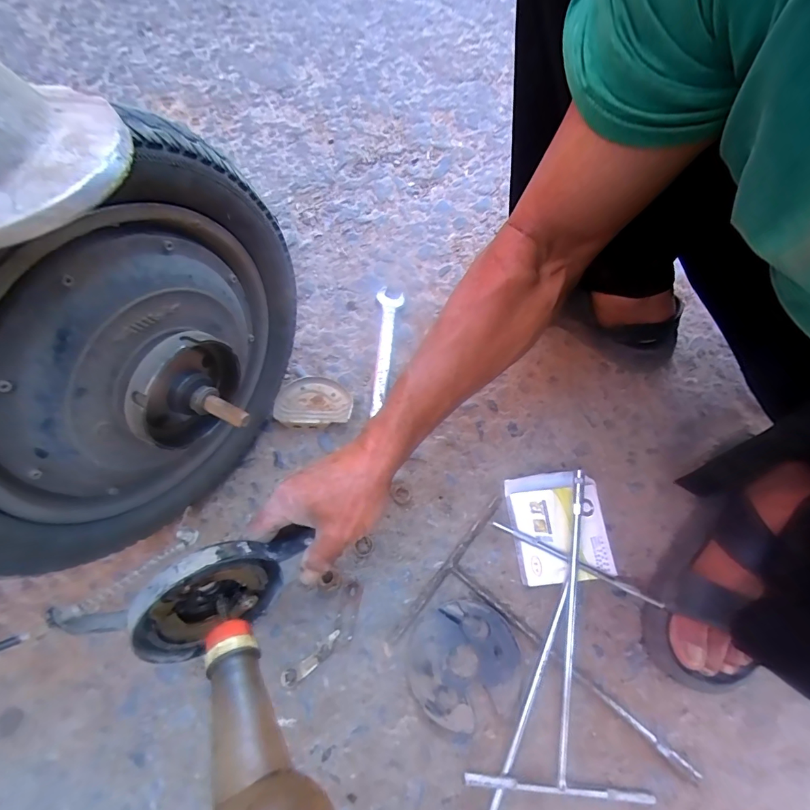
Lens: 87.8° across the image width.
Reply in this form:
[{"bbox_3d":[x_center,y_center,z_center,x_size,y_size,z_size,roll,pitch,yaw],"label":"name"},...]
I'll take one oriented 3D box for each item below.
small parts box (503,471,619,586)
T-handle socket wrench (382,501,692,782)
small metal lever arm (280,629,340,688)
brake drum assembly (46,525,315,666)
[{"bbox_3d":[0.169,0.134,0.468,0.098,0.032,0.114,-4,67,-3],"label":"small parts box"},{"bbox_3d":[0.149,0.260,0.422,0.288,0.013,0.179,40,72,14],"label":"T-handle socket wrench"},{"bbox_3d":[-0.093,0.256,0.422,0.069,0.006,0.016,-34,72,-14],"label":"small metal lever arm"},{"bbox_3d":[-0.151,0.136,0.325,0.155,0.101,0.041,-27,50,-27],"label":"brake drum assembly"}]

